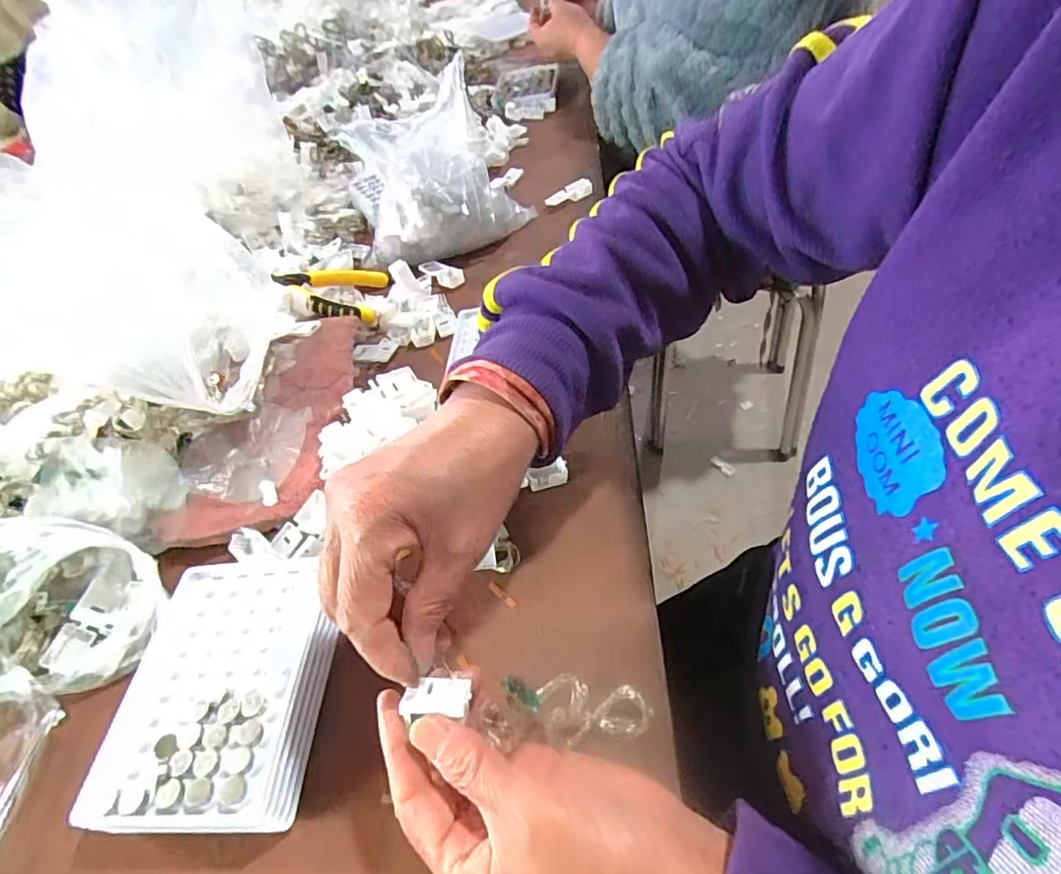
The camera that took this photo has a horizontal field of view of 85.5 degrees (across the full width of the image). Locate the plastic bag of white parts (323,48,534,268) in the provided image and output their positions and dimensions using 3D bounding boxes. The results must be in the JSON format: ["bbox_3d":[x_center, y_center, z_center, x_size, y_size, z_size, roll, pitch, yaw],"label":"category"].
[{"bbox_3d":[-0.093,-0.258,0.570,0.170,0.124,0.103,-16,47,-2],"label":"plastic bag of white parts"}]

